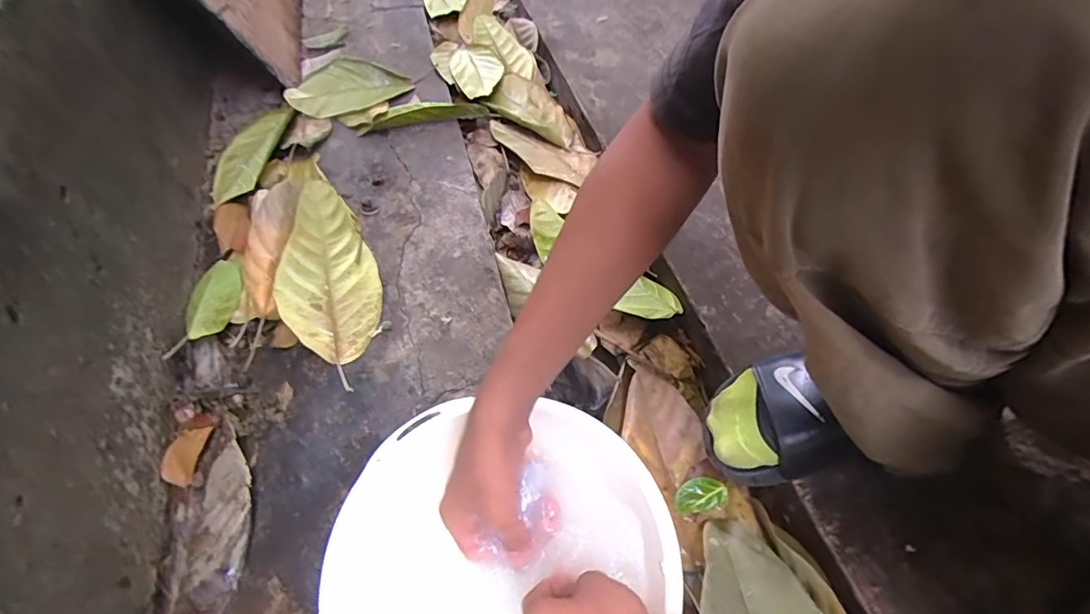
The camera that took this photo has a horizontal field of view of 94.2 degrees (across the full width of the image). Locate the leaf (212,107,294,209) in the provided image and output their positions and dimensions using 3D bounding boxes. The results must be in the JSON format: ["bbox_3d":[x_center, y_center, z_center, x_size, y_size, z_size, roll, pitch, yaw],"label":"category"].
[{"bbox_3d":[-0.430,-0.231,0.741,0.074,0.015,0.194,5,55,6],"label":"leaf"}]

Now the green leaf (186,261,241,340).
[{"bbox_3d":[-0.380,-0.011,0.584,0.040,0.021,0.116,-5,55,-1],"label":"green leaf"}]

